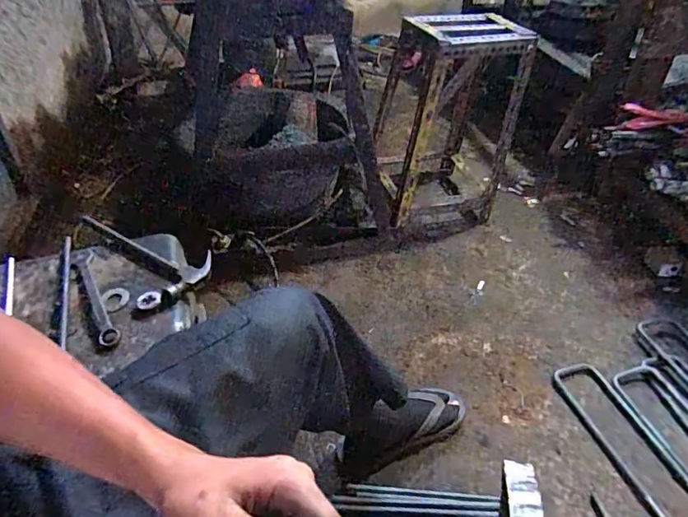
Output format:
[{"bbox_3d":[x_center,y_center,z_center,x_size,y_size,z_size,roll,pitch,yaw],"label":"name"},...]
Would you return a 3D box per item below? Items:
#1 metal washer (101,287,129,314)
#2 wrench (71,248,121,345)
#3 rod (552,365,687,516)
[{"bbox_3d":[-0.341,0.061,0.722,0.037,0.006,0.049,-24,46,-27],"label":"metal washer"},{"bbox_3d":[-0.374,0.055,0.726,0.028,0.009,0.209,-21,44,-24],"label":"wrench"},{"bbox_3d":[0.565,0.366,0.973,0.106,0.021,0.359,-13,44,-14],"label":"rod"}]

